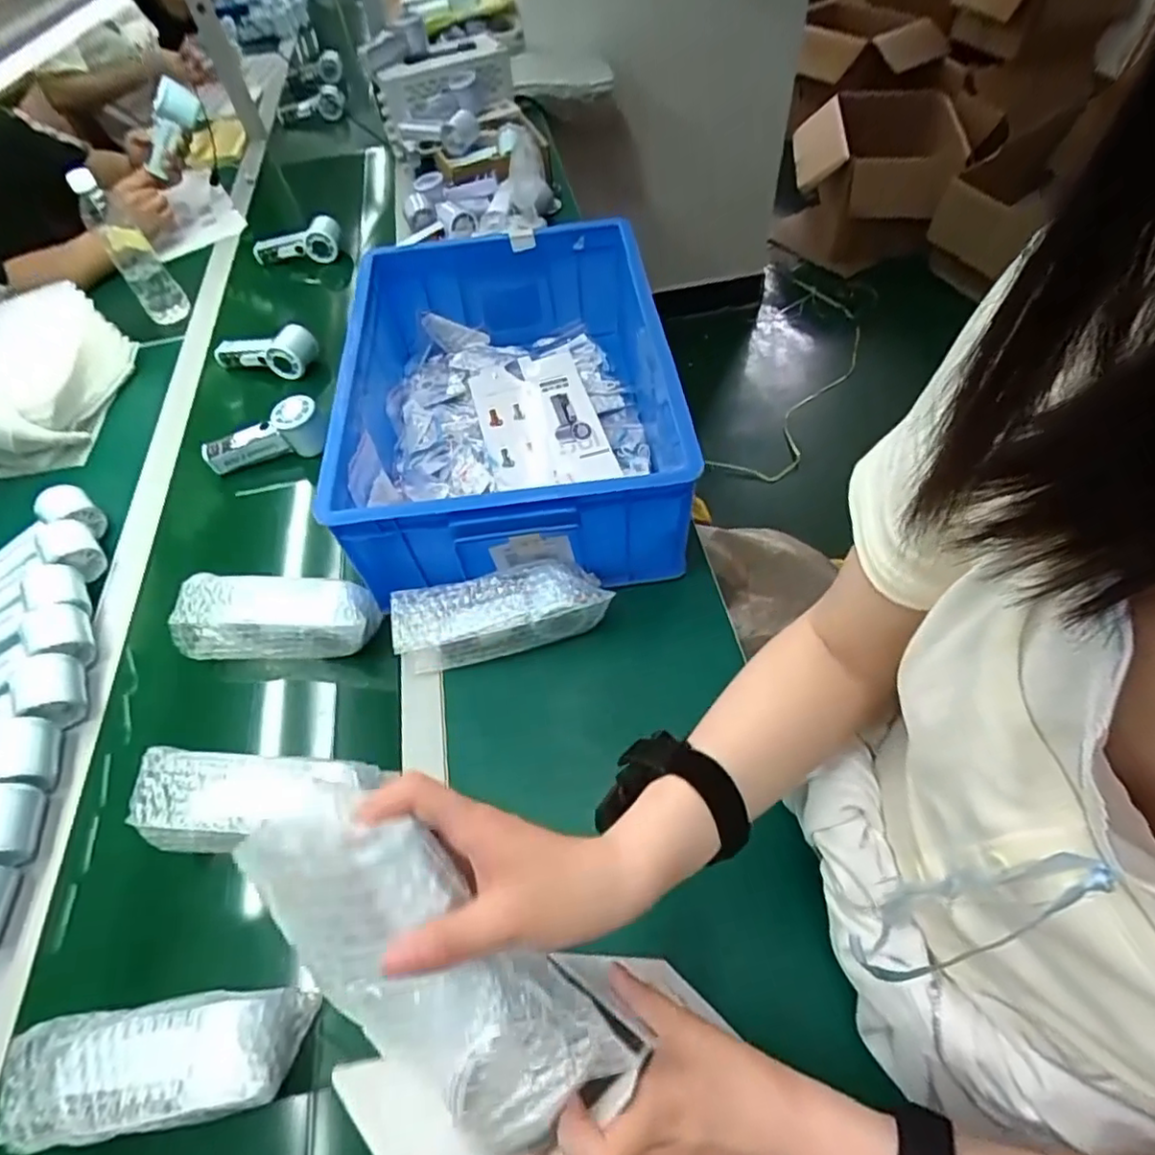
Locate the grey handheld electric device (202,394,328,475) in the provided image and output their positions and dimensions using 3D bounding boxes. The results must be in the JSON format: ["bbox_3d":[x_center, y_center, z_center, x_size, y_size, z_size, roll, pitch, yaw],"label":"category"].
[{"bbox_3d":[-0.417,-0.187,0.835,0.170,0.072,0.047,-12,57,-4],"label":"grey handheld electric device"}]

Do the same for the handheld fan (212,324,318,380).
[{"bbox_3d":[-0.477,-0.346,0.946,0.164,0.071,0.069,14,59,13],"label":"handheld fan"}]

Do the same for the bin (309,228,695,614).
[{"bbox_3d":[-0.078,-0.208,0.741,0.368,0.149,0.455,-7,57,-1],"label":"bin"}]

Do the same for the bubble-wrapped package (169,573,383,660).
[{"bbox_3d":[-0.308,0.041,0.651,0.201,0.057,0.074,0,57,4],"label":"bubble-wrapped package"}]

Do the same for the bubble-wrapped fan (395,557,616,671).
[{"bbox_3d":[-0.076,0.034,0.632,0.207,0.056,0.066,-12,57,-4],"label":"bubble-wrapped fan"}]

